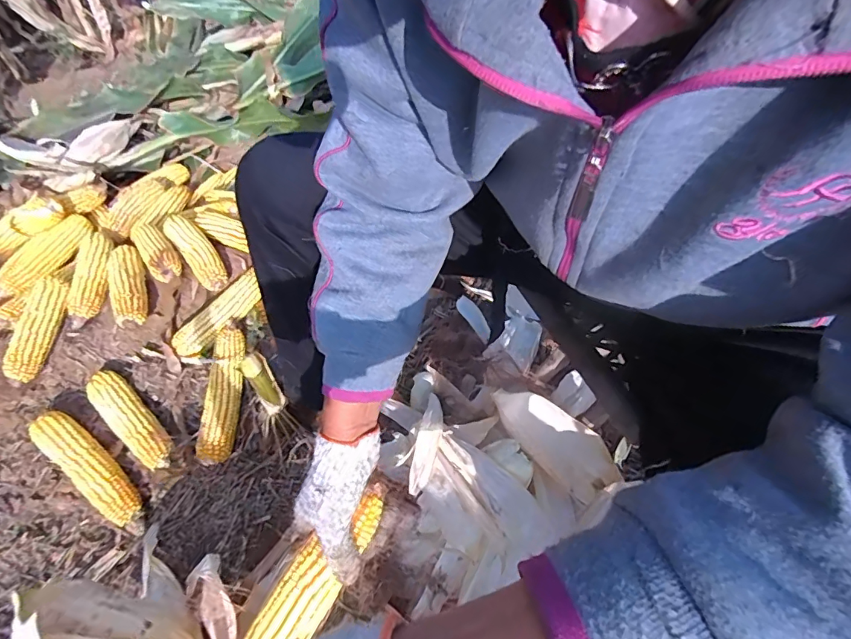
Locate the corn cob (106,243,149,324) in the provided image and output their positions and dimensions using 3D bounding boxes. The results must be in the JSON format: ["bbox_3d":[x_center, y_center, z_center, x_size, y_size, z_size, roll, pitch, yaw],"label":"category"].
[{"bbox_3d":[-0.519,-0.060,0.814,0.057,0.044,0.224,-24,50,-15],"label":"corn cob"}]

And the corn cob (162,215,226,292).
[{"bbox_3d":[-0.432,-0.128,0.876,0.053,0.057,0.246,-34,53,-23],"label":"corn cob"}]

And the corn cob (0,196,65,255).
[{"bbox_3d":[-0.826,-0.188,0.945,0.212,0.059,0.066,-24,46,15],"label":"corn cob"}]

